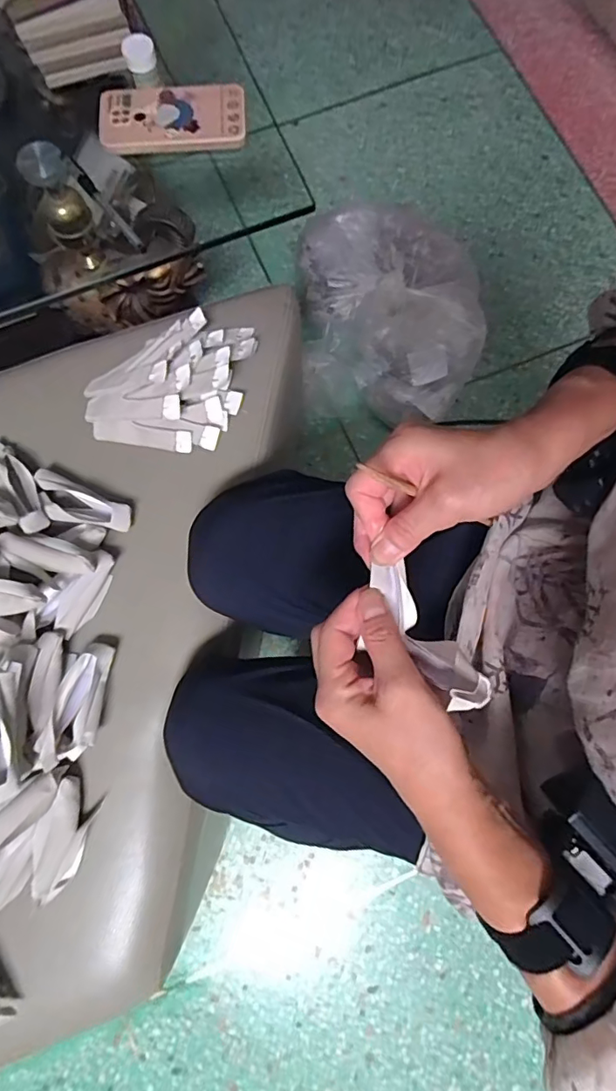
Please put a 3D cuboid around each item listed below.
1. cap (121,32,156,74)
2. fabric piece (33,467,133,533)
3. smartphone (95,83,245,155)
[{"bbox_3d":[-0.184,-0.535,0.549,0.032,0.022,0.032,0,75,1],"label":"cap"},{"bbox_3d":[-0.224,-0.038,0.499,0.099,0.023,0.040,22,77,7],"label":"fabric piece"},{"bbox_3d":[-0.147,-0.469,0.554,0.155,0.015,0.081,-2,78,0],"label":"smartphone"}]

